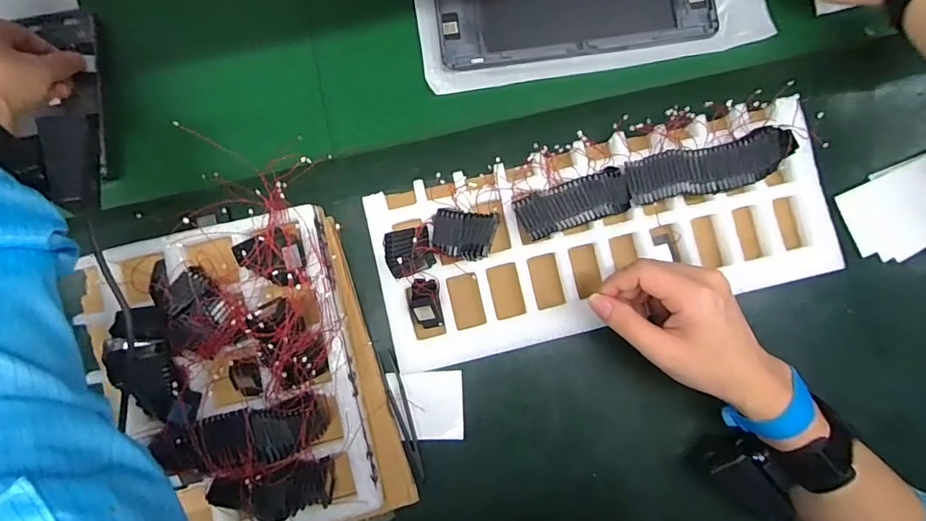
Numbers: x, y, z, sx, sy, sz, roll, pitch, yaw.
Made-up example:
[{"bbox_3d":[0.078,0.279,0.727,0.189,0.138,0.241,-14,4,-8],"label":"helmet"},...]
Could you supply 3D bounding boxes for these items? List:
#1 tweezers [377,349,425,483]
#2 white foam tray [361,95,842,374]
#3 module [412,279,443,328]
[{"bbox_3d":[-0.051,0.132,0.402,0.015,0.004,0.109,-18,83,-3],"label":"tweezers"},{"bbox_3d":[0.113,-0.023,0.392,0.371,0.052,0.153,-12,83,-2],"label":"white foam tray"},{"bbox_3d":[-0.030,0.036,0.385,0.022,0.007,0.044,-10,114,-1],"label":"module"}]

